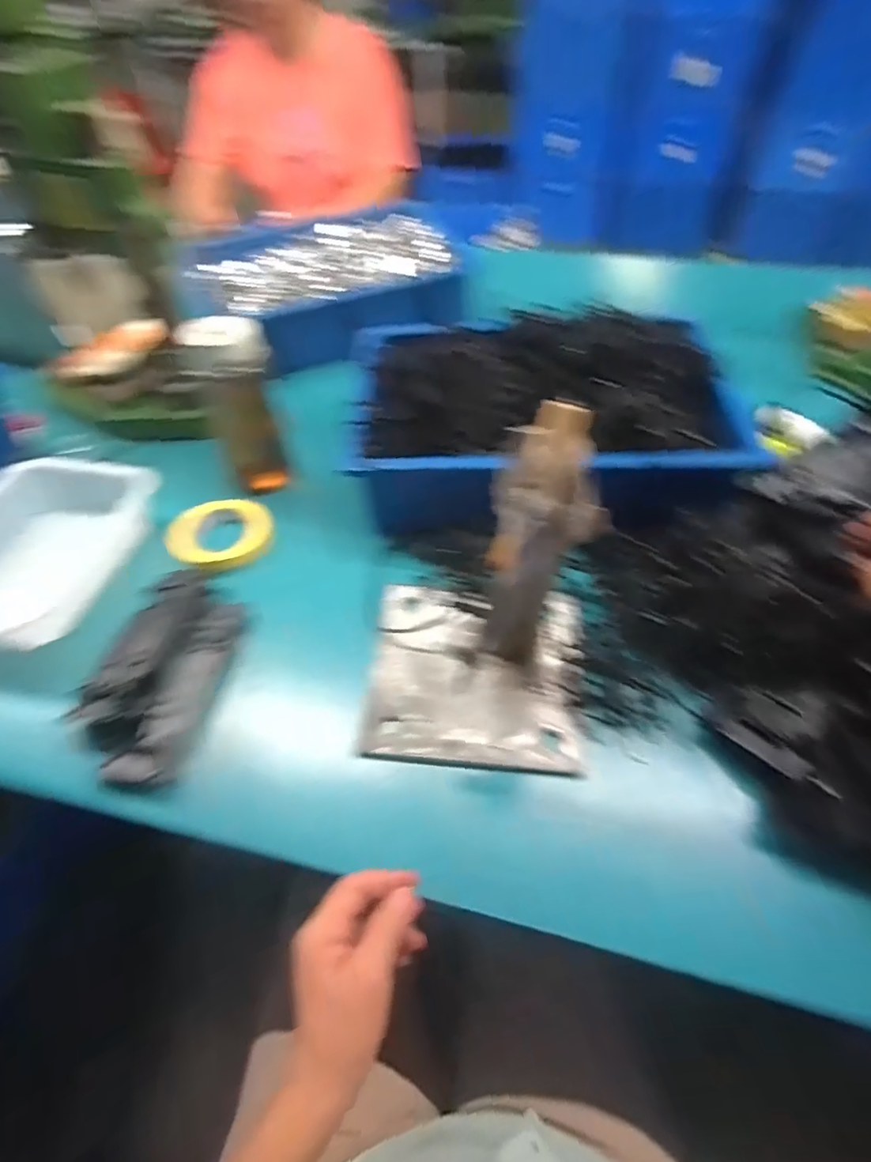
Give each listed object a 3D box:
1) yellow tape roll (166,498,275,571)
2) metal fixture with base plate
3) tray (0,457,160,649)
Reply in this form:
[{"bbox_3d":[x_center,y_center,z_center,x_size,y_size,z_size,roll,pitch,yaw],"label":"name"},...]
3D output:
[{"bbox_3d":[-0.251,-0.057,0.658,0.117,0.015,0.124,-1,51,1],"label":"yellow tape roll"},{"bbox_3d":[0.034,0.006,0.441,0.194,0.259,0.189,4,52,5],"label":"metal fixture with base plate"},{"bbox_3d":[-0.438,-0.050,0.608,0.180,0.062,0.245,3,51,4],"label":"tray"}]

